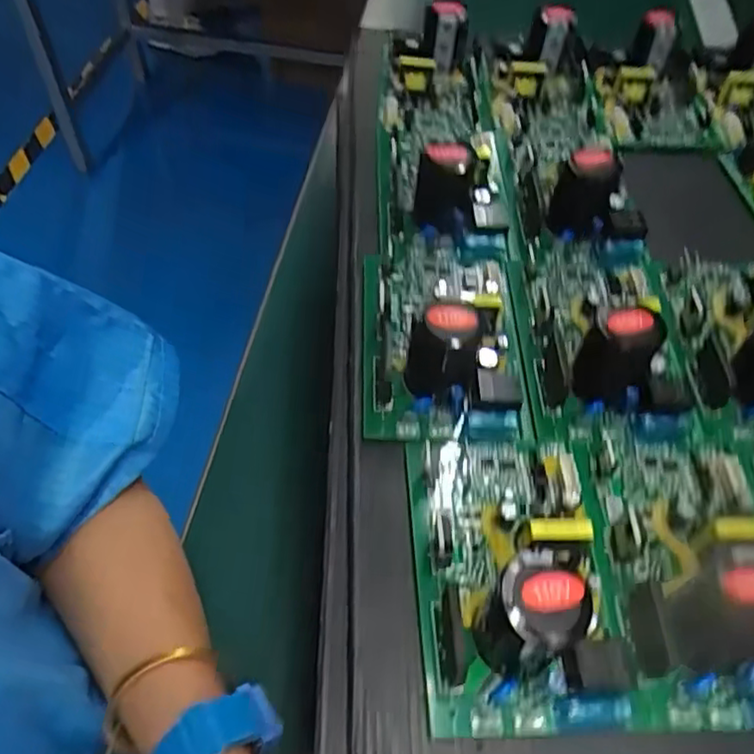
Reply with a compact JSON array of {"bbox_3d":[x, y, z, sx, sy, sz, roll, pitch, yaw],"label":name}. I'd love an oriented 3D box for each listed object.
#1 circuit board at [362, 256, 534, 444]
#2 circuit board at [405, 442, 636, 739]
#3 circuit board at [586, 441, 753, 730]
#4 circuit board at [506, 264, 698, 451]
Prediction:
[{"bbox_3d":[0.032,-0.032,0.300,0.075,0.048,0.122,3,53,-3],"label":"circuit board"},{"bbox_3d":[0.050,0.060,0.234,0.068,0.049,0.114,0,54,-5],"label":"circuit board"},{"bbox_3d":[0.122,0.062,0.237,0.075,0.048,0.111,6,53,-1],"label":"circuit board"},{"bbox_3d":[0.106,-0.027,0.301,0.070,0.047,0.109,2,54,-3],"label":"circuit board"}]

